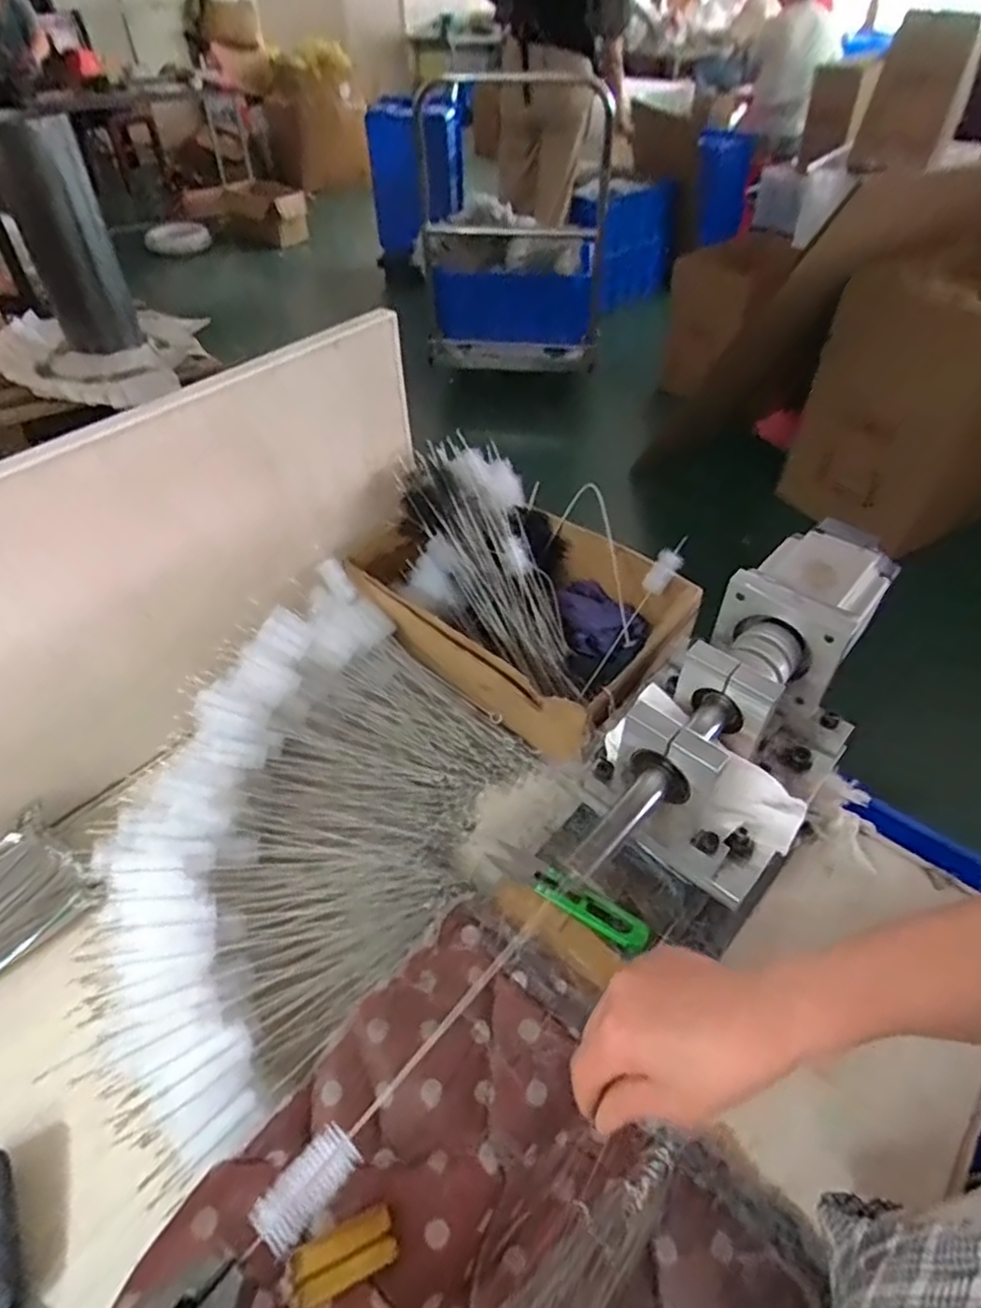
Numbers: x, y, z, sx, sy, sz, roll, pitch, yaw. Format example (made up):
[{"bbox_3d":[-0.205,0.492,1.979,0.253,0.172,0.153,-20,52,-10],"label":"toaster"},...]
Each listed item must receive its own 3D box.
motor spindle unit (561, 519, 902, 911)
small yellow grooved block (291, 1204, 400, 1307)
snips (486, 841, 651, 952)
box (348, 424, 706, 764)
[{"bbox_3d":[0.198,0.035,0.485,0.252,0.143,0.124,-34,54,-29],"label":"motor spindle unit"},{"bbox_3d":[-0.068,0.283,0.321,0.048,0.008,0.023,-17,48,-17],"label":"small yellow grooved block"},{"bbox_3d":[0.052,0.159,0.458,0.114,0.006,0.024,27,51,24],"label":"snips"},{"bbox_3d":[0.025,-0.062,0.623,0.294,0.113,0.209,29,52,26],"label":"box"}]

